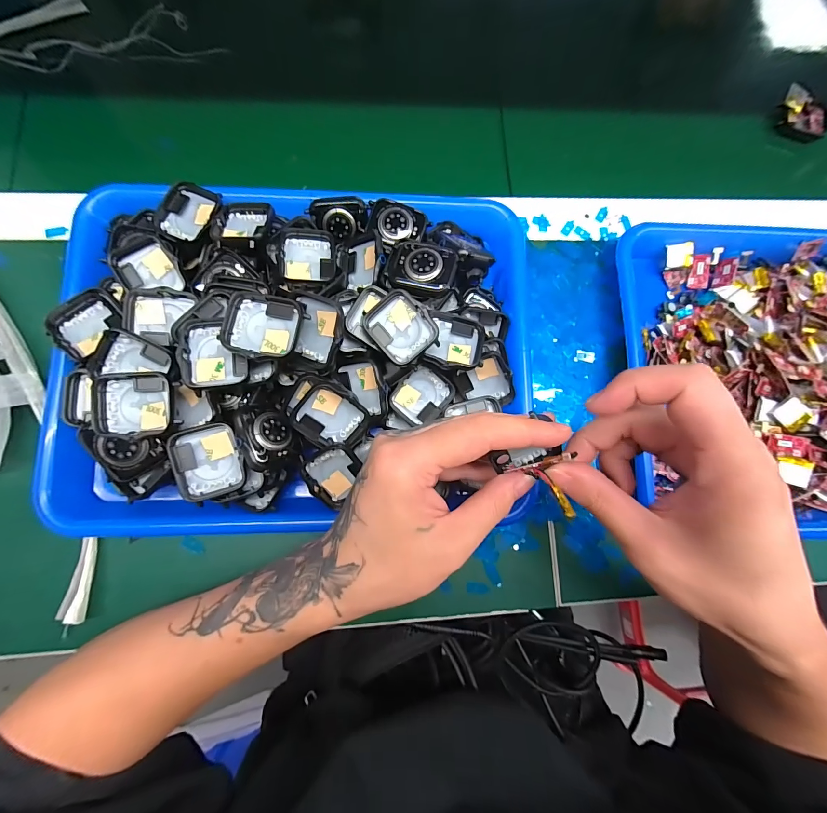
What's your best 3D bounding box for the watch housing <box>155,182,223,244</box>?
[{"bbox_3d":[-0.159,-0.138,0.255,0.039,0.011,0.043,15,80,-1],"label":"watch housing"}]

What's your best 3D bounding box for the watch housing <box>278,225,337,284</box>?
[{"bbox_3d":[-0.073,-0.106,0.250,0.037,0.016,0.045,-3,81,-4],"label":"watch housing"}]

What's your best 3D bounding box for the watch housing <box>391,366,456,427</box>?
[{"bbox_3d":[0.006,-0.007,0.261,0.035,0.013,0.040,40,81,3],"label":"watch housing"}]

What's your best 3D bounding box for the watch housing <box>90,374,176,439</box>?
[{"bbox_3d":[-0.163,0.000,0.210,0.043,0.014,0.037,-1,81,-4],"label":"watch housing"}]

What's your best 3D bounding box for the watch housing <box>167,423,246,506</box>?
[{"bbox_3d":[-0.123,0.032,0.215,0.035,0.015,0.044,-19,83,-7],"label":"watch housing"}]

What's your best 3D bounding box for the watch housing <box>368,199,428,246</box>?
[{"bbox_3d":[-0.012,-0.135,0.264,0.041,0.011,0.033,23,80,0],"label":"watch housing"}]

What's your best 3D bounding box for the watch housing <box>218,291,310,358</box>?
[{"bbox_3d":[-0.090,-0.048,0.211,0.043,0.010,0.039,12,78,-6],"label":"watch housing"}]

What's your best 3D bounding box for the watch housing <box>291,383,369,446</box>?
[{"bbox_3d":[-0.054,0.006,0.231,0.042,0.009,0.039,34,103,-24],"label":"watch housing"}]

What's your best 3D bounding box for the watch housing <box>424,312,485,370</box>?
[{"bbox_3d":[0.029,-0.045,0.245,0.038,0.013,0.042,12,80,-2],"label":"watch housing"}]

